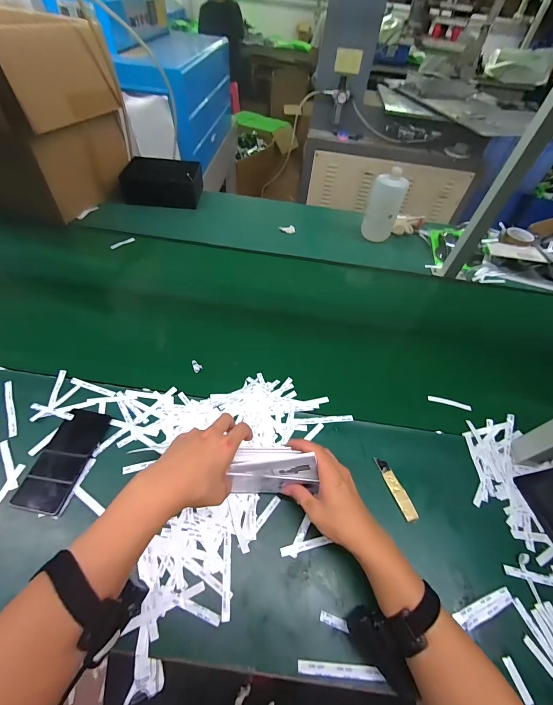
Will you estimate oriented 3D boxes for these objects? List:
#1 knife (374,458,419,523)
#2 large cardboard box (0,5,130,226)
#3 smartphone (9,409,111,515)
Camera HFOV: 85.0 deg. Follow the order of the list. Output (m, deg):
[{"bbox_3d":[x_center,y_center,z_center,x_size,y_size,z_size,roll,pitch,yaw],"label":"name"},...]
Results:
[{"bbox_3d":[0.199,0.225,0.504,0.024,0.012,0.102,-11,54,-14],"label":"knife"},{"bbox_3d":[-0.807,-0.705,0.883,0.607,0.404,0.401,18,53,8],"label":"large cardboard box"},{"bbox_3d":[-0.343,0.168,0.489,0.076,0.011,0.161,11,52,3],"label":"smartphone"}]

